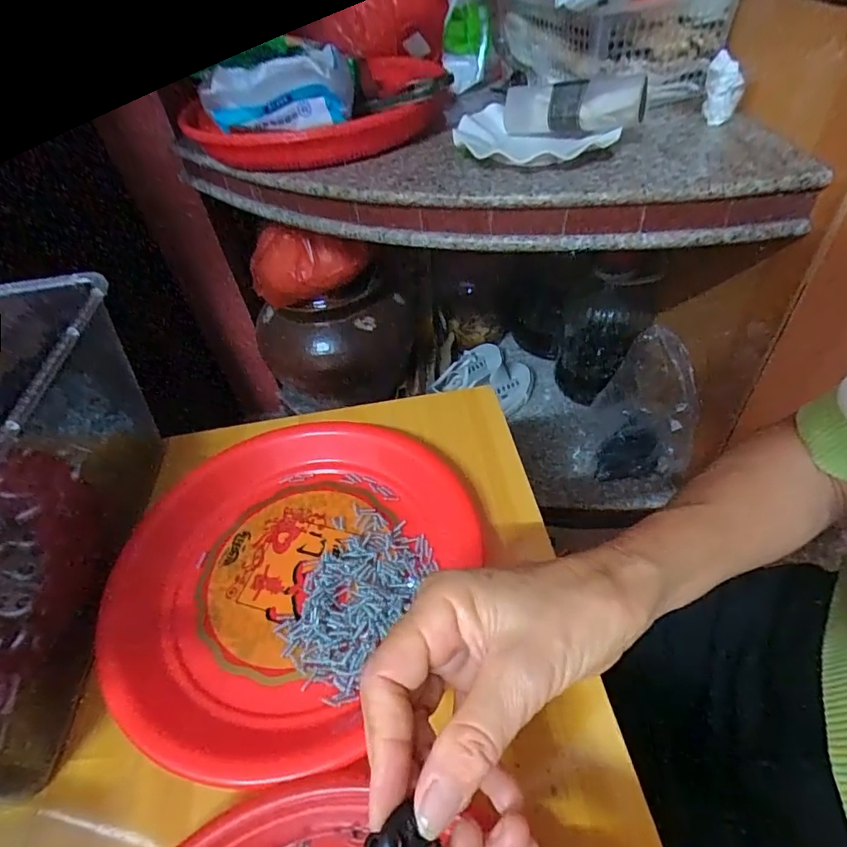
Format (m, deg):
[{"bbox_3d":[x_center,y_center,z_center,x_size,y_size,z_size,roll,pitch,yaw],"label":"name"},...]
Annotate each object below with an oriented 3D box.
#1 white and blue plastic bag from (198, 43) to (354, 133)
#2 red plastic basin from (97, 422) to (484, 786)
[{"bbox_3d":[-0.156,-0.358,0.543,0.154,0.064,0.072,-8,46,-1],"label":"white and blue plastic bag"},{"bbox_3d":[-0.088,0.088,0.328,0.205,0.025,0.224,-4,46,4],"label":"red plastic basin"}]

